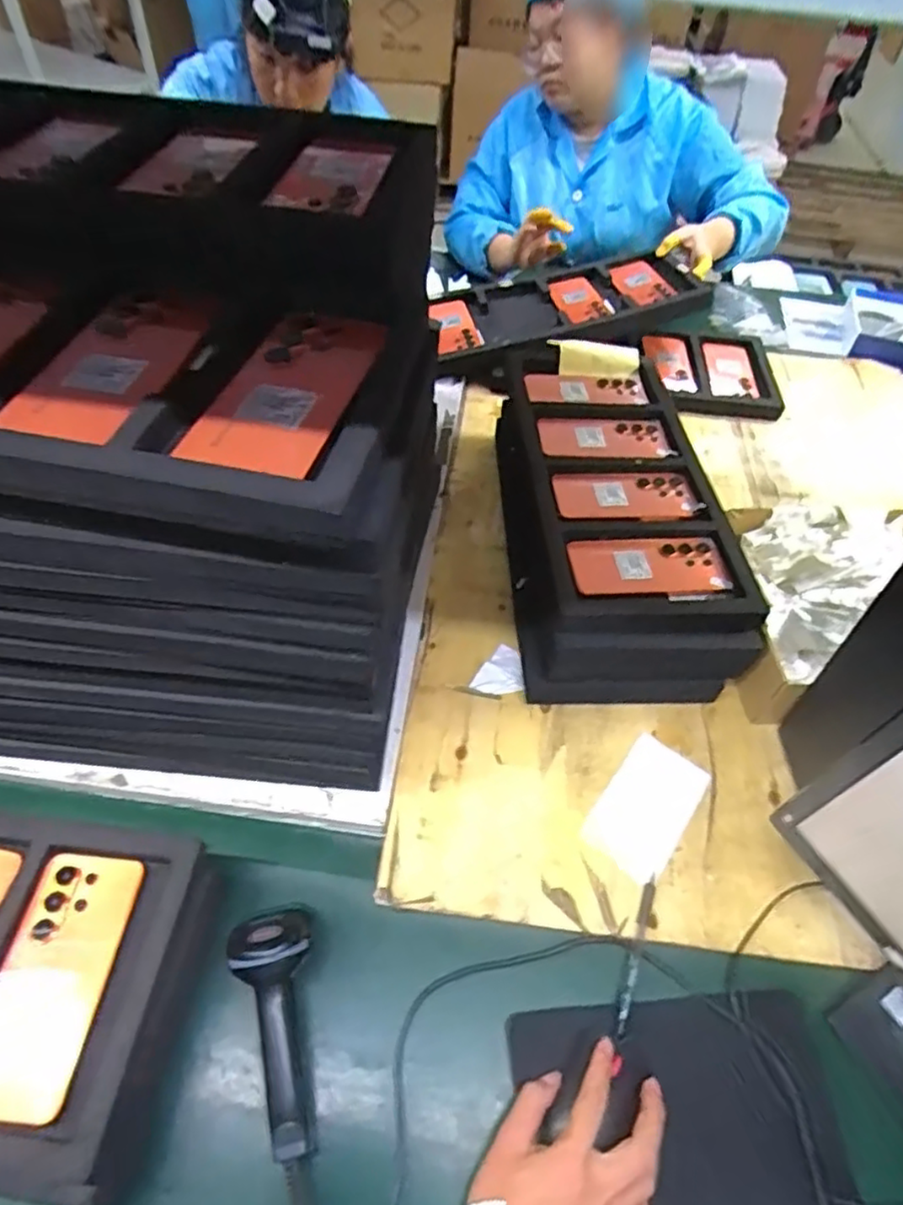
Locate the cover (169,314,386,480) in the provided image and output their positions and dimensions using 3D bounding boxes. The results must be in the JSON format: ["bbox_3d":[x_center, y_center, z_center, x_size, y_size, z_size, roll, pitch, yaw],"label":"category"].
[{"bbox_3d":[-0.099,-0.132,0.410,0.075,0.012,0.154,15,53,8],"label":"cover"}]

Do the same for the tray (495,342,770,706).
[{"bbox_3d":[0.194,-0.132,0.867,0.244,0.123,0.526,-1,52,-4],"label":"tray"}]

